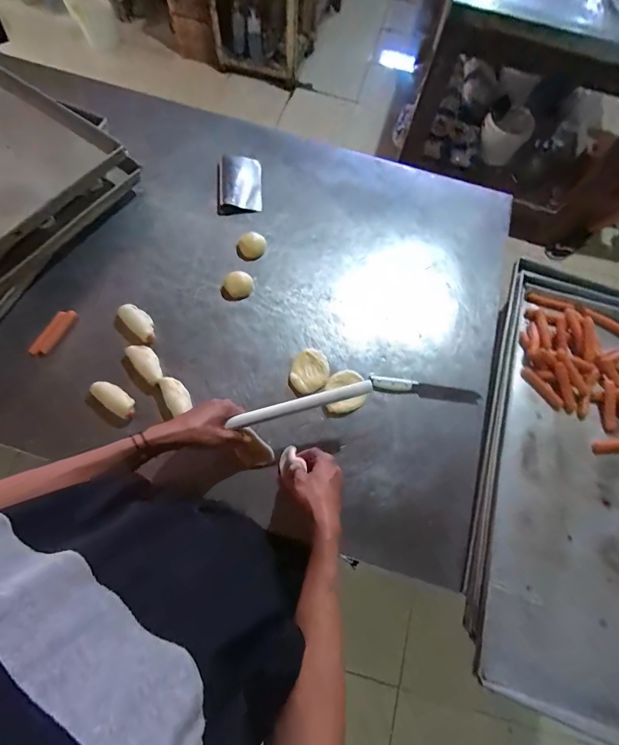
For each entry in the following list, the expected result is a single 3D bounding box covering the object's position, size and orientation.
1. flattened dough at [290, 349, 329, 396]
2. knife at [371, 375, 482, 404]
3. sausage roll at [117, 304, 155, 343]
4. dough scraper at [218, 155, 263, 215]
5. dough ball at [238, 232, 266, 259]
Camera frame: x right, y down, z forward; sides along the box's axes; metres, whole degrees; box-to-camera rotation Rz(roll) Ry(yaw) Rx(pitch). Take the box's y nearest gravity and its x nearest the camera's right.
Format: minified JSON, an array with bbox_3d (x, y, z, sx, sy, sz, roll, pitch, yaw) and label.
[{"bbox_3d":[0.001,-0.001,0.694,0.070,0.020,0.088,12,71,1],"label":"flattened dough"},{"bbox_3d":[0.226,0.034,0.696,0.214,0.015,0.032,9,71,0],"label":"knife"},{"bbox_3d":[-0.337,-0.100,0.702,0.096,0.050,0.046,42,74,11],"label":"sausage roll"},{"bbox_3d":[-0.166,-0.440,0.848,0.101,0.044,0.153,-2,71,-3],"label":"dough scraper"},{"bbox_3d":[-0.126,-0.281,0.801,0.058,0.034,0.059,1,71,-2],"label":"dough ball"}]

